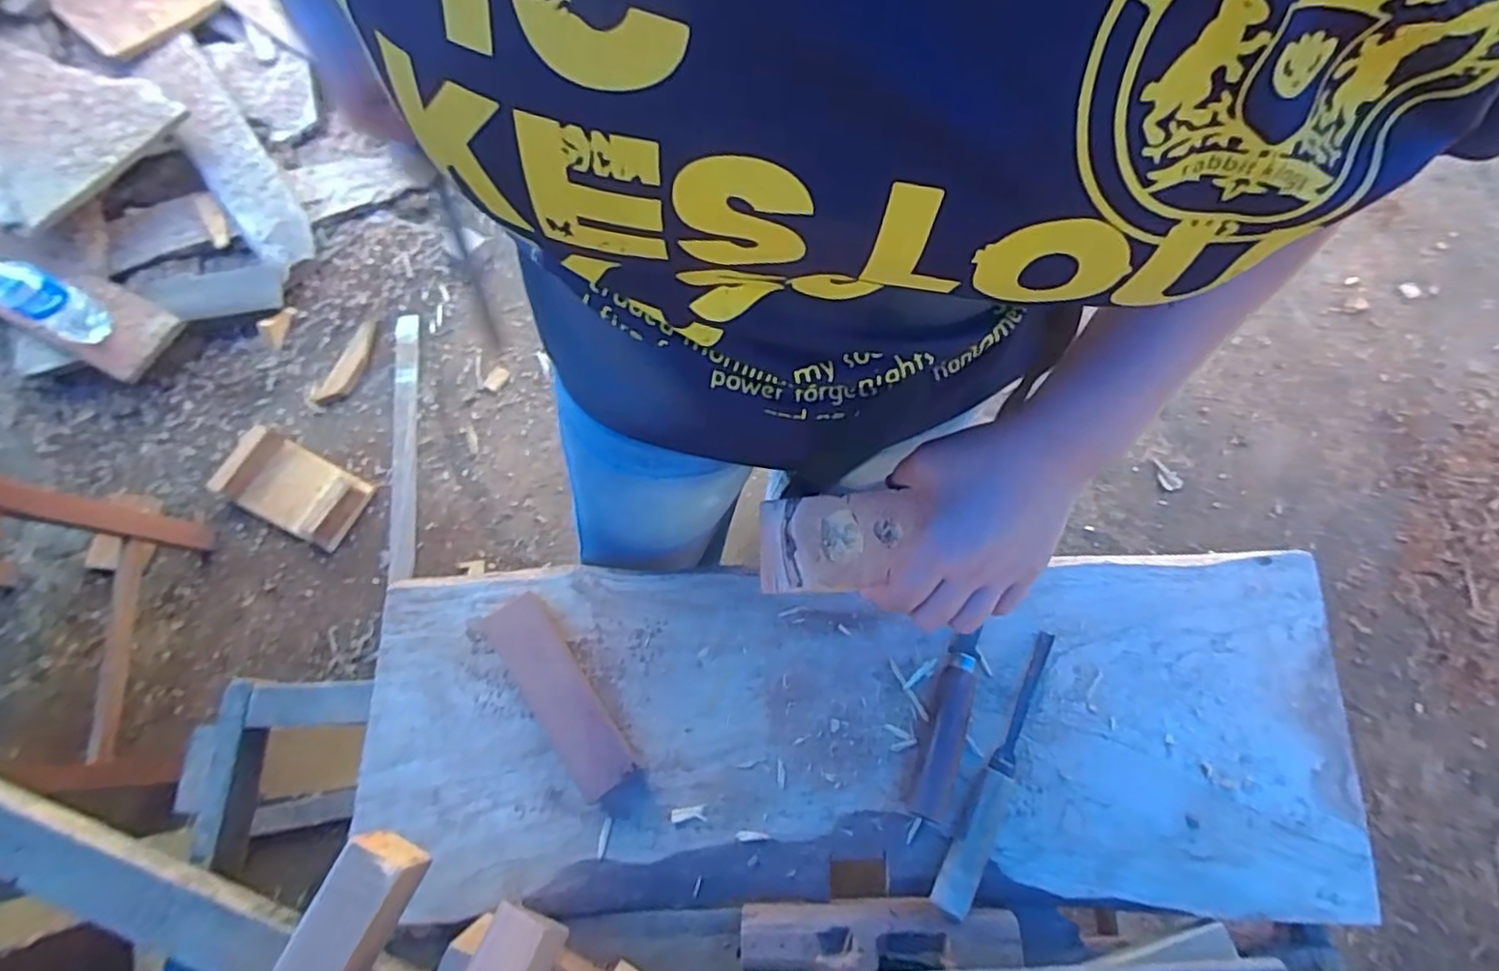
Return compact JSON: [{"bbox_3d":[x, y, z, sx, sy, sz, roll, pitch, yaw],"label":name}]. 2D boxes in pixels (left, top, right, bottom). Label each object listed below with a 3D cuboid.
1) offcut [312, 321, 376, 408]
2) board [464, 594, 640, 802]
[{"bbox_3d":[-0.834,-0.253,1.417,0.070,0.010,0.212,23,72,6],"label":"offcut"},{"bbox_3d":[-0.166,0.178,0.592,0.056,0.027,0.185,-38,75,-10],"label":"board"}]

